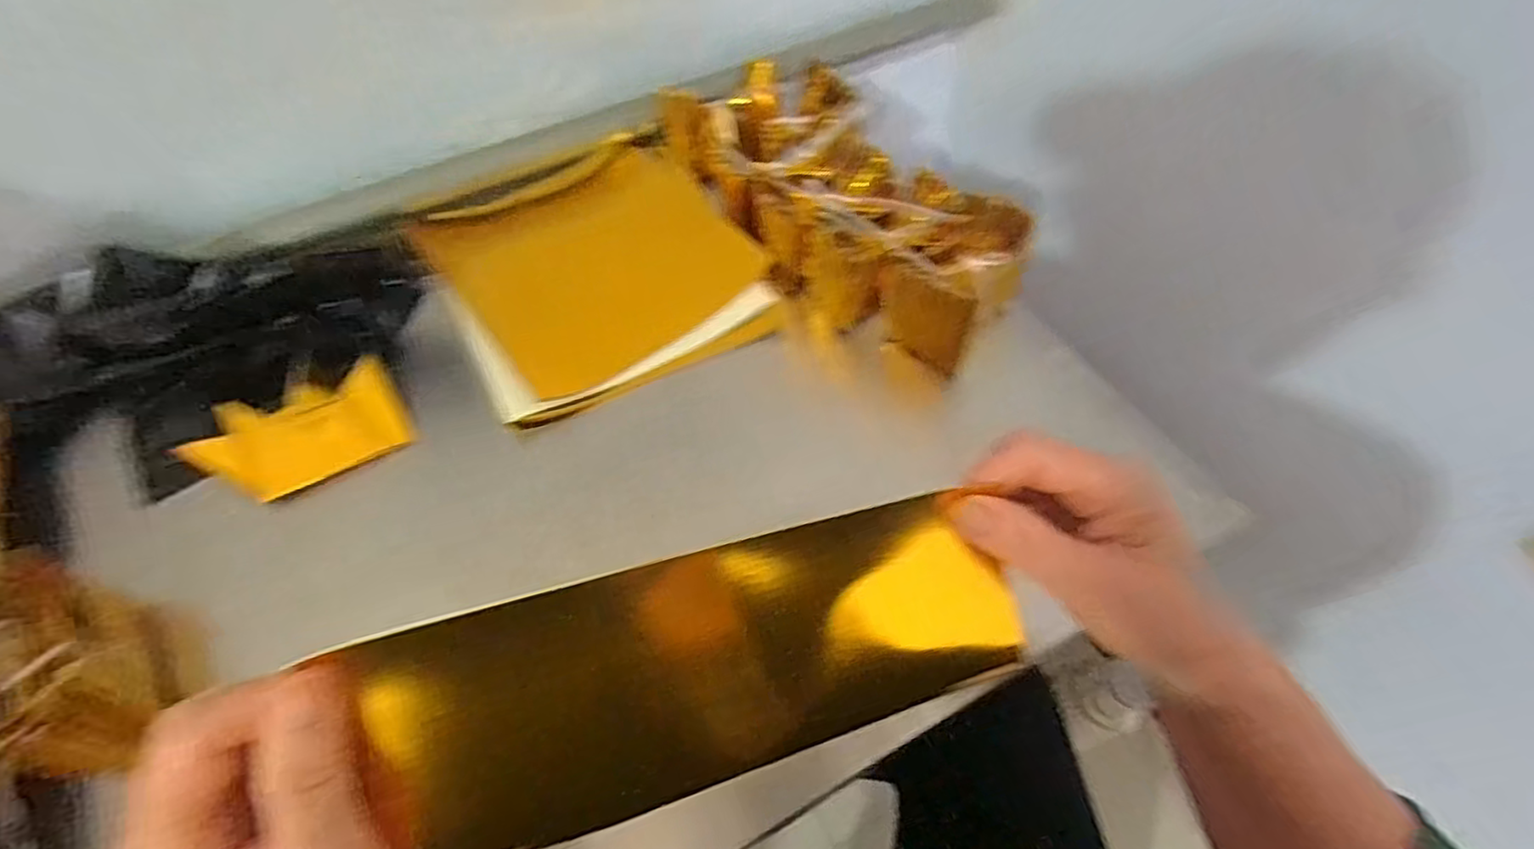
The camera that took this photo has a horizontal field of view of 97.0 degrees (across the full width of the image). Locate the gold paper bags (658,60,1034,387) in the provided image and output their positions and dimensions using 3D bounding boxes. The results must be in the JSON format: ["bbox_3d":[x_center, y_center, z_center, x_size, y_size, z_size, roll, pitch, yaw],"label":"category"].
[{"bbox_3d":[0.053,-0.182,0.566,0.150,0.102,0.358,-27,61,-15],"label":"gold paper bags"}]

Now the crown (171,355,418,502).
[{"bbox_3d":[-0.327,0.007,0.478,0.131,0.019,0.074,-21,88,-21],"label":"crown"}]

